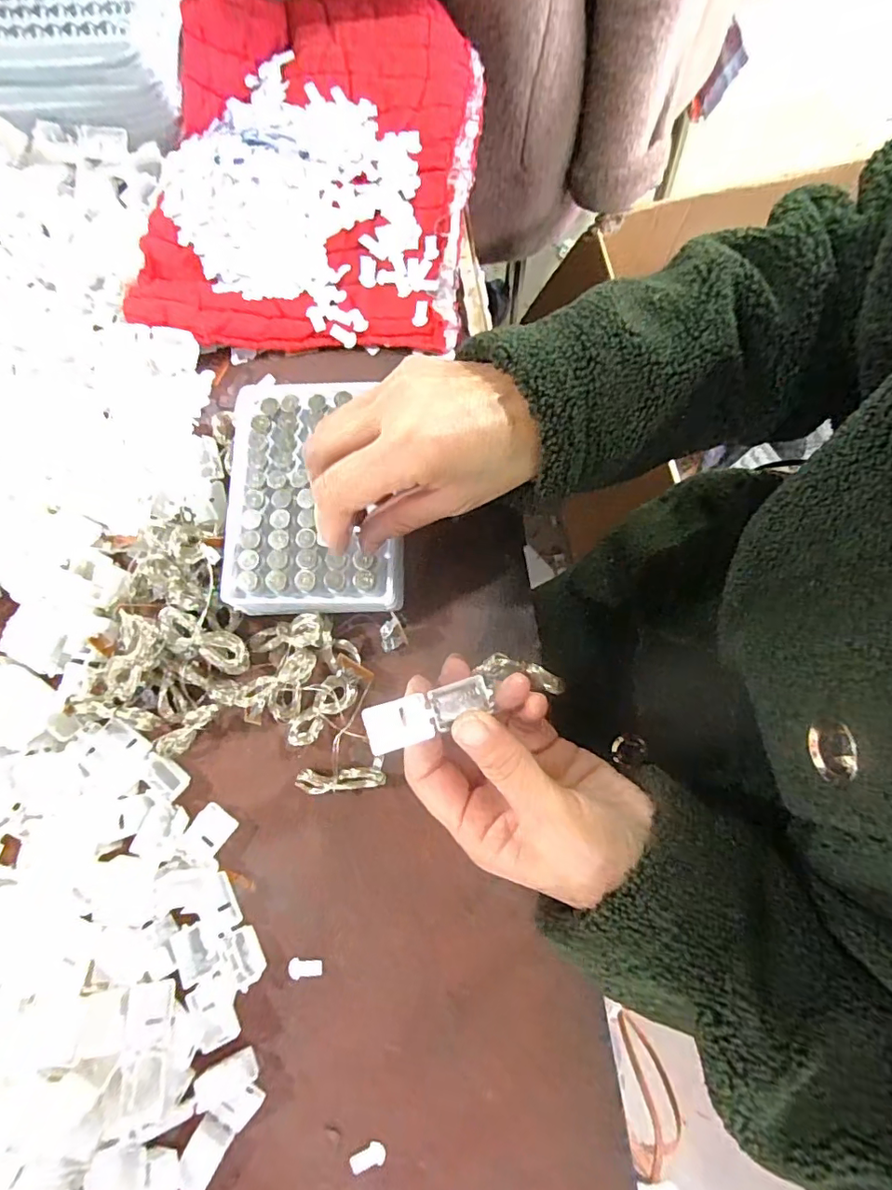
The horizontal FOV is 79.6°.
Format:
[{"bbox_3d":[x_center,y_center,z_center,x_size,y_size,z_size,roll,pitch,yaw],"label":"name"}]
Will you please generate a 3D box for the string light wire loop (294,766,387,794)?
[{"bbox_3d":[-0.057,0.100,0.290,0.049,0.018,0.013,-4,79,2],"label":"string light wire loop"}]

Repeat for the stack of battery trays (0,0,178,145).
[{"bbox_3d":[-0.243,-0.367,0.356,0.132,0.052,0.104,1,77,-1],"label":"stack of battery trays"}]

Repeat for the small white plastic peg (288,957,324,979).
[{"bbox_3d":[-0.074,0.196,0.280,0.018,0.004,0.008,3,79,3],"label":"small white plastic peg"}]

